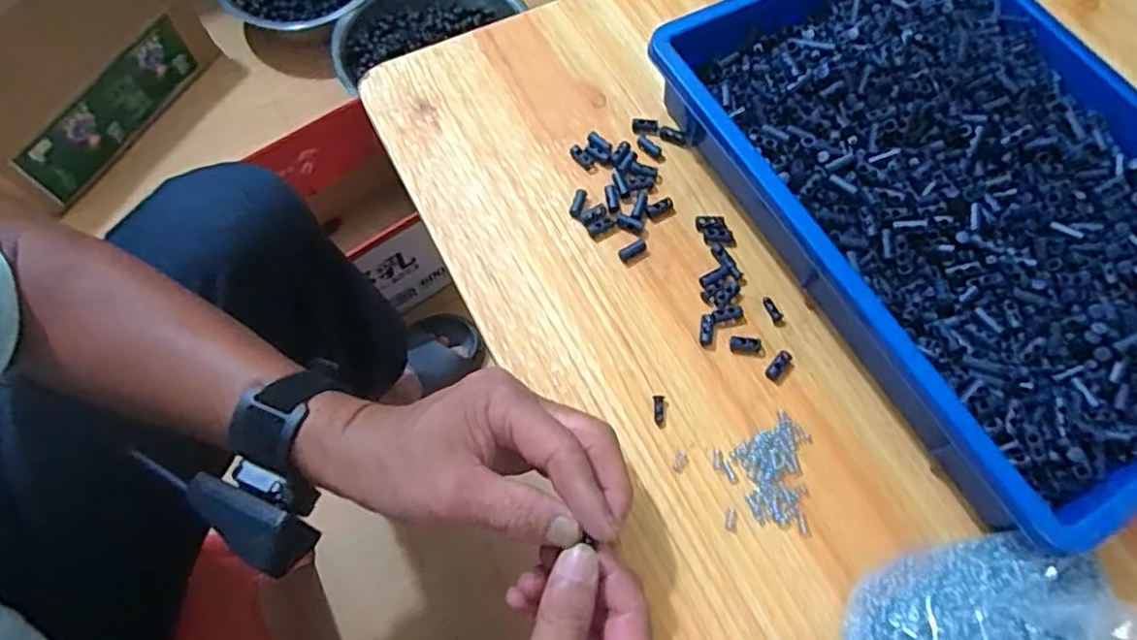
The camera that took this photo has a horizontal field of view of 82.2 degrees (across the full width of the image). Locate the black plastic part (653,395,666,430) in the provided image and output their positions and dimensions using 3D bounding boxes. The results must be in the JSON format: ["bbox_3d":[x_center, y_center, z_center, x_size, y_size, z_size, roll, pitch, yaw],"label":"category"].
[{"bbox_3d":[0.053,0.054,0.381,0.006,0.005,0.019,-1,67,-2],"label":"black plastic part"}]

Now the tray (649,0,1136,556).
[{"bbox_3d":[0.248,-0.080,0.410,0.252,0.061,0.366,-28,70,-12],"label":"tray"}]

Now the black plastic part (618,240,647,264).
[{"bbox_3d":[0.042,-0.045,0.420,0.019,0.004,0.010,-28,70,-12],"label":"black plastic part"}]

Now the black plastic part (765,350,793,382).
[{"bbox_3d":[0.127,0.028,0.391,0.010,0.005,0.020,39,71,14],"label":"black plastic part"}]

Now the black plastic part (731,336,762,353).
[{"bbox_3d":[0.108,0.014,0.395,0.018,0.004,0.010,4,67,0],"label":"black plastic part"}]

